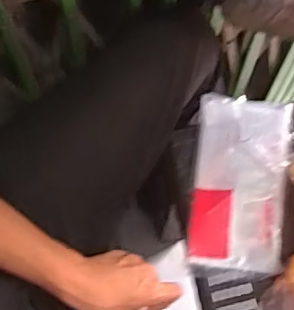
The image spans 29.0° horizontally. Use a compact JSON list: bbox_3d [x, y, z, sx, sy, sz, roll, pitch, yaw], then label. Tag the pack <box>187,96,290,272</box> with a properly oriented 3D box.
[{"bbox_3d":[0.110,0.030,0.677,0.105,0.032,0.213,6,72,2],"label":"pack"}]

